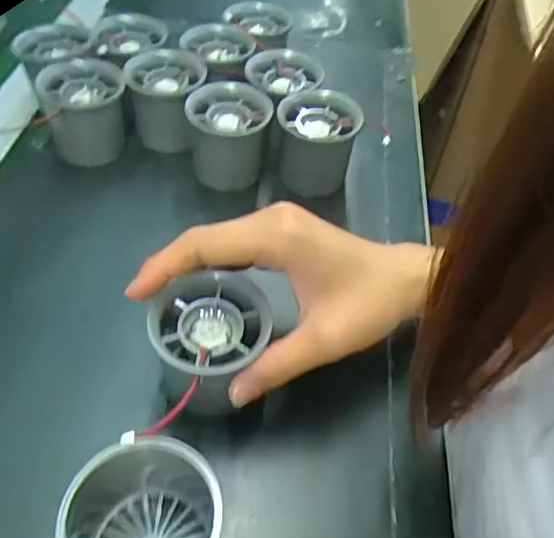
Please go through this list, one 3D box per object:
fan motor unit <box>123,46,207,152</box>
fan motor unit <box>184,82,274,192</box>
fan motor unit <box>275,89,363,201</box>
[{"bbox_3d":[-0.078,-0.119,0.407,0.054,0.050,0.061,3,50,-2],"label":"fan motor unit"},{"bbox_3d":[-0.033,-0.085,0.387,0.052,0.054,0.059,6,50,0],"label":"fan motor unit"},{"bbox_3d":[0.026,-0.083,0.391,0.051,0.055,0.052,15,50,8],"label":"fan motor unit"}]

